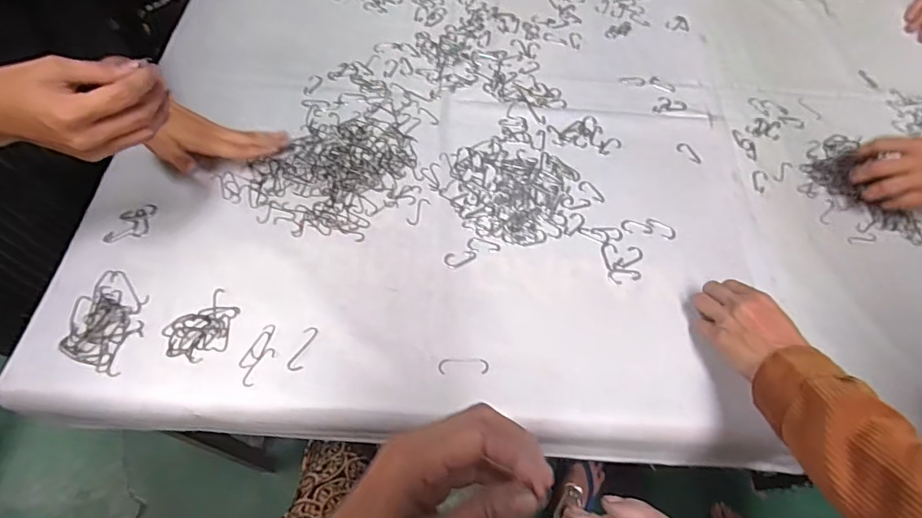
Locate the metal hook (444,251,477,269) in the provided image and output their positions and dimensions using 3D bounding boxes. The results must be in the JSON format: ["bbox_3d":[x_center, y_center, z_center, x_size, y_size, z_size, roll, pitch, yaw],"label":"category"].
[{"bbox_3d":[0.000,0.000,0.556,0.036,0.004,0.020,-9,63,-8],"label":"metal hook"}]

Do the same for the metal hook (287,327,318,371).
[{"bbox_3d":[-0.158,0.090,0.494,0.015,0.004,0.048,15,62,5],"label":"metal hook"}]

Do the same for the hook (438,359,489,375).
[{"bbox_3d":[0.003,0.108,0.495,0.050,0.004,0.016,0,62,-3],"label":"hook"}]

